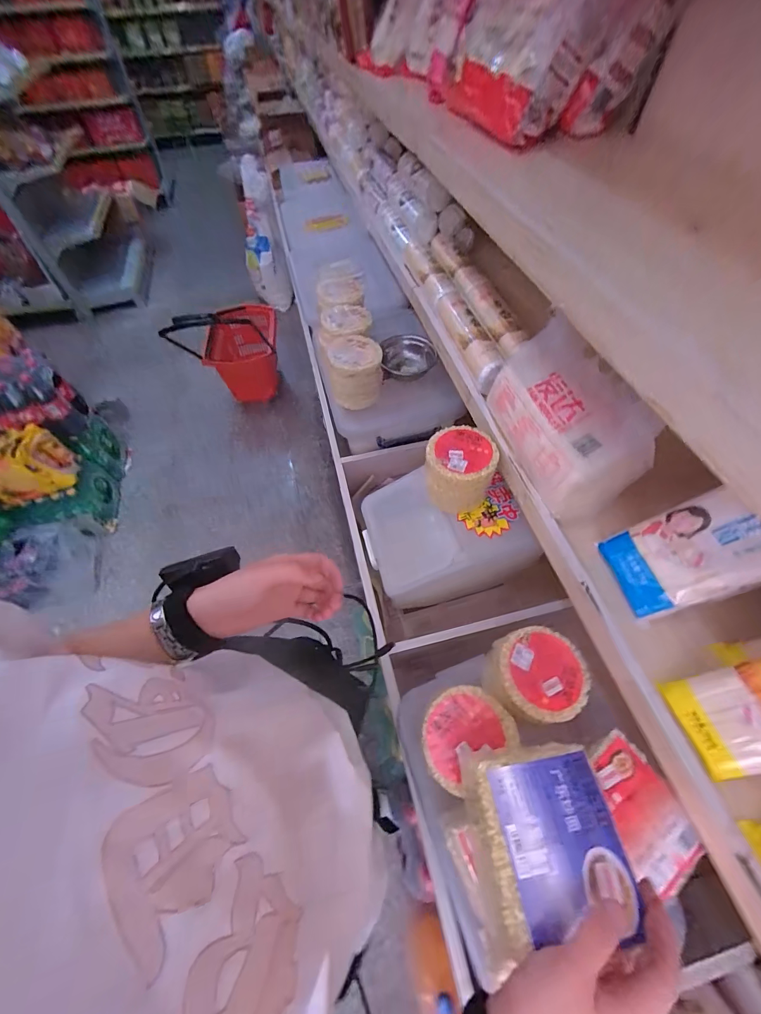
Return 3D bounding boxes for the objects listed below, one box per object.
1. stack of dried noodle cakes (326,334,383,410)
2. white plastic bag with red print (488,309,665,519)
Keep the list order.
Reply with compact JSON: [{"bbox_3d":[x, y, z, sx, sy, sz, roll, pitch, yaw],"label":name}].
[{"bbox_3d":[-0.054,-0.303,0.805,0.109,0.120,0.133,-7,58,-3],"label":"stack of dried noodle cakes"},{"bbox_3d":[0.250,-0.140,0.515,0.103,0.147,0.259,-16,59,-8],"label":"white plastic bag with red print"}]

